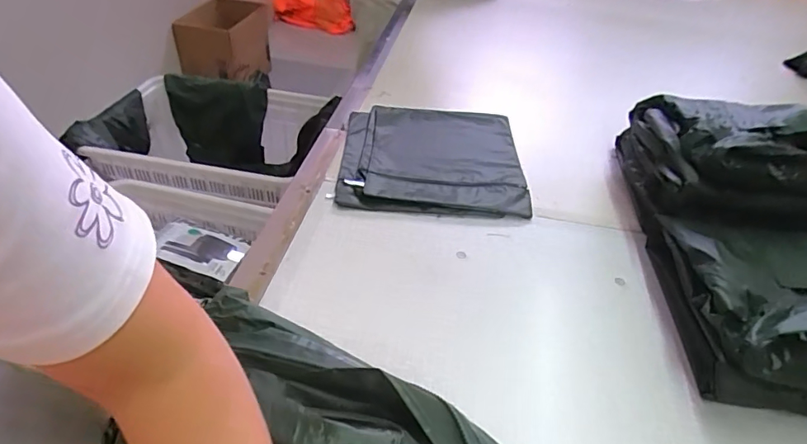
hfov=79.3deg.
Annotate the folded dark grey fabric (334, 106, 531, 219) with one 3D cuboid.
[{"bbox_3d":[0.051,-0.120,0.867,0.309,0.030,0.318,4,39,-2],"label":"folded dark grey fabric"}]

